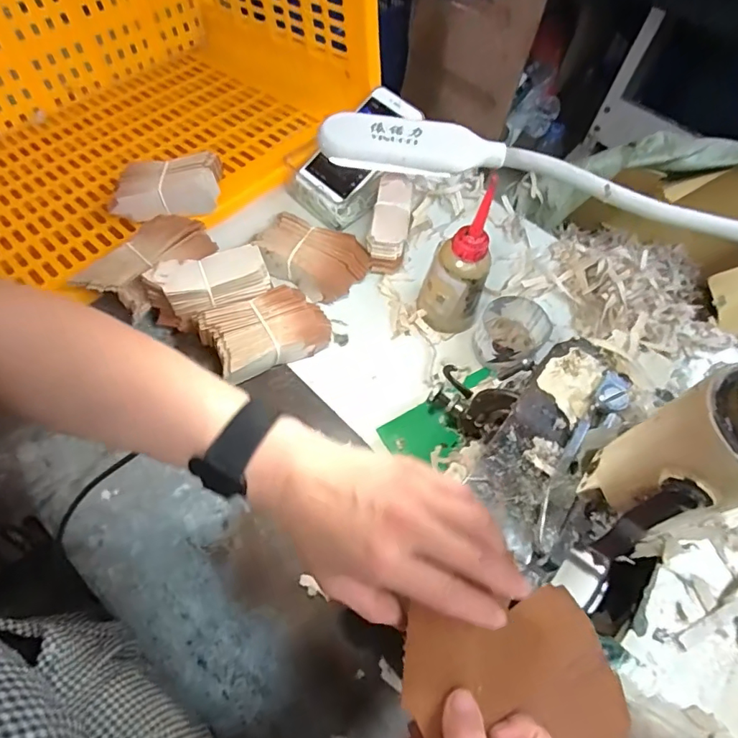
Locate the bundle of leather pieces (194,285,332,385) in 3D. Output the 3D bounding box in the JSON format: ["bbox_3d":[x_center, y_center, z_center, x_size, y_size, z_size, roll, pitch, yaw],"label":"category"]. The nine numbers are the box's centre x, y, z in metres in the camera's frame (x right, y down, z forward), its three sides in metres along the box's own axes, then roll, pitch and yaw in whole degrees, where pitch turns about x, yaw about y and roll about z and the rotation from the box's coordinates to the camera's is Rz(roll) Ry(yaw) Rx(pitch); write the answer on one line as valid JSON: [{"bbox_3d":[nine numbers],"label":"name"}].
[{"bbox_3d":[-0.104,-0.037,0.508,0.118,0.048,0.082,-31,68,-17],"label":"bundle of leather pieces"}]

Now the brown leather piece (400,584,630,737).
[{"bbox_3d":[0.081,0.176,0.282,0.126,0.021,0.085,1,64,-17],"label":"brown leather piece"}]

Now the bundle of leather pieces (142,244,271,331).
[{"bbox_3d":[-0.159,-0.086,0.493,0.113,0.044,0.047,-22,66,-15],"label":"bundle of leather pieces"}]

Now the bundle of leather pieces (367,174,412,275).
[{"bbox_3d":[0.024,-0.168,0.581,0.043,0.062,0.113,8,63,2],"label":"bundle of leather pieces"}]

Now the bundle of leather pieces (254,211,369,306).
[{"bbox_3d":[-0.064,-0.122,0.560,0.117,0.049,0.074,20,64,8],"label":"bundle of leather pieces"}]

